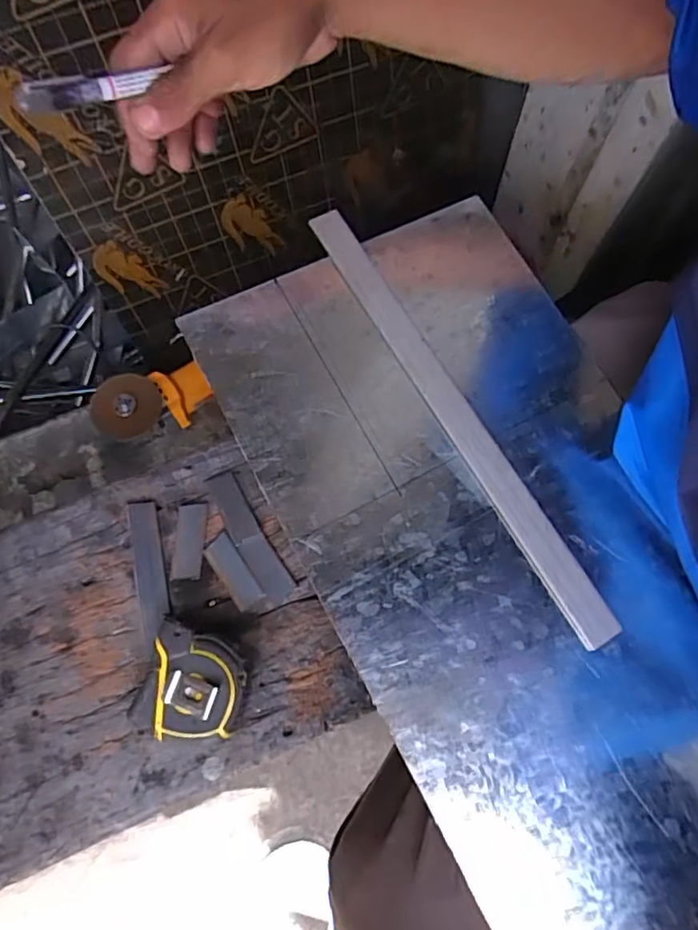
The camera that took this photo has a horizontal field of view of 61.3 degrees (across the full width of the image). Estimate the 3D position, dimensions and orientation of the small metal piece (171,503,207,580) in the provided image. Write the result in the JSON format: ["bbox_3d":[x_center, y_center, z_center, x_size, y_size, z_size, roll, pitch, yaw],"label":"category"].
[{"bbox_3d":[-0.128,0.060,0.471,0.024,0.009,0.060,4,73,3],"label":"small metal piece"}]

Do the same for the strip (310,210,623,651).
[{"bbox_3d":[0.071,-0.038,0.410,0.028,0.008,0.351,-30,77,-6],"label":"strip"}]

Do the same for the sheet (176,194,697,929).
[{"bbox_3d":[0.105,0.053,0.389,0.251,0.010,0.492,-26,77,-13],"label":"sheet"}]

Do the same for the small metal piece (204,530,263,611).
[{"bbox_3d":[-0.092,0.085,0.468,0.024,0.005,0.059,-34,75,-9],"label":"small metal piece"}]

